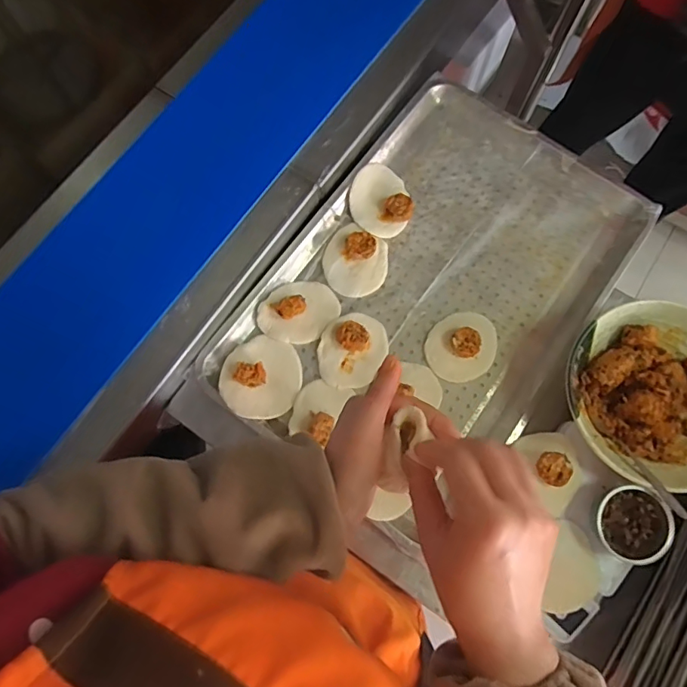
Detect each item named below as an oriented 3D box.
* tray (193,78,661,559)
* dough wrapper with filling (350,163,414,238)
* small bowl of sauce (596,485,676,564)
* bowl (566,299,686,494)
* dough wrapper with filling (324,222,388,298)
[{"bbox_3d":[0.127,-0.076,0.675,0.390,0.035,0.588,36,78,7],"label":"tray"},{"bbox_3d":[0.051,-0.206,0.697,0.081,0.026,0.104,-13,77,-4],"label":"dough wrapper with filling"},{"bbox_3d":[0.324,0.204,0.553,0.076,0.033,0.076,0,76,-1],"label":"small bowl of sauce"},{"bbox_3d":[0.373,0.064,0.598,0.207,0.073,0.208,30,77,6],"label":"bowl"},{"bbox_3d":[0.017,-0.115,0.674,0.088,0.030,0.096,0,76,-1],"label":"dough wrapper with filling"}]

